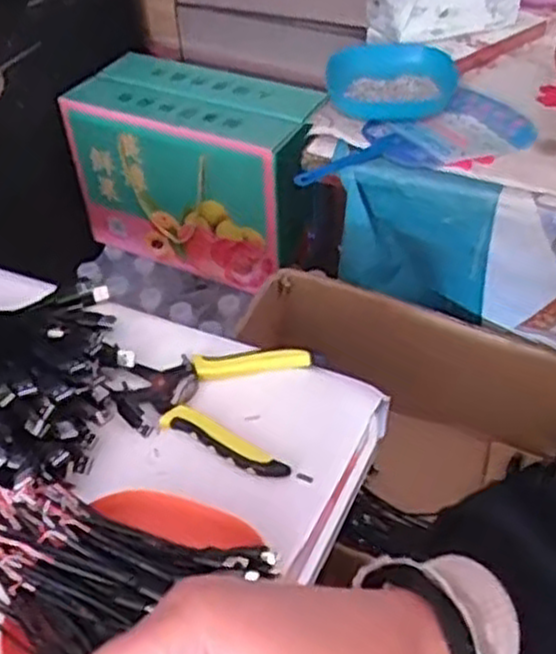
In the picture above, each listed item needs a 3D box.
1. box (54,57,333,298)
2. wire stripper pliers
[{"bbox_3d":[-0.105,-0.218,1.110,0.332,0.229,0.159,18,48,20],"label":"box"},{"bbox_3d":[-0.044,0.048,0.585,0.140,0.011,0.112,13,47,16],"label":"wire stripper pliers"}]

